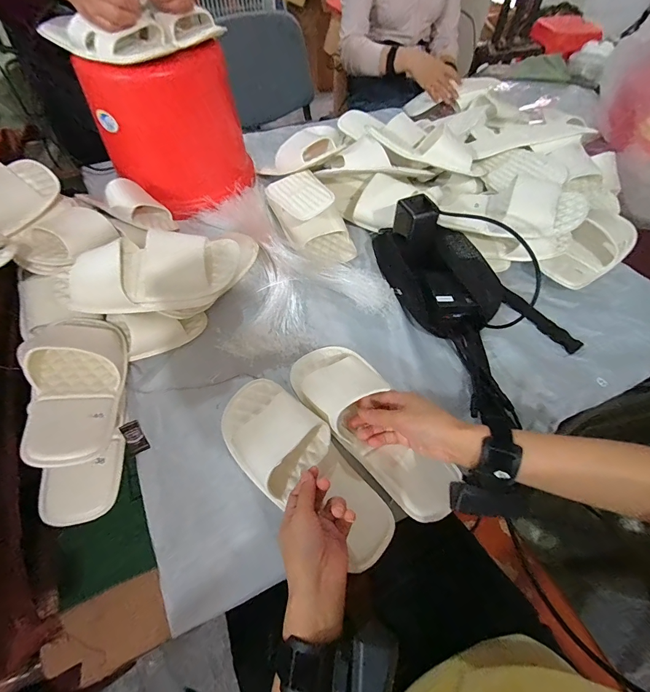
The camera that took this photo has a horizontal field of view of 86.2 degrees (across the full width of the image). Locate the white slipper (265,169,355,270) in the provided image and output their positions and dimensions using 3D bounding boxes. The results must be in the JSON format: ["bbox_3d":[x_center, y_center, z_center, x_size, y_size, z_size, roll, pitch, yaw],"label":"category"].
[{"bbox_3d":[-0.023,-0.258,0.641,0.107,0.085,0.231,-24,59,-16],"label":"white slipper"}]

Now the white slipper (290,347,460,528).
[{"bbox_3d":[0.057,0.092,0.444,0.104,0.072,0.261,-31,68,-20],"label":"white slipper"}]

